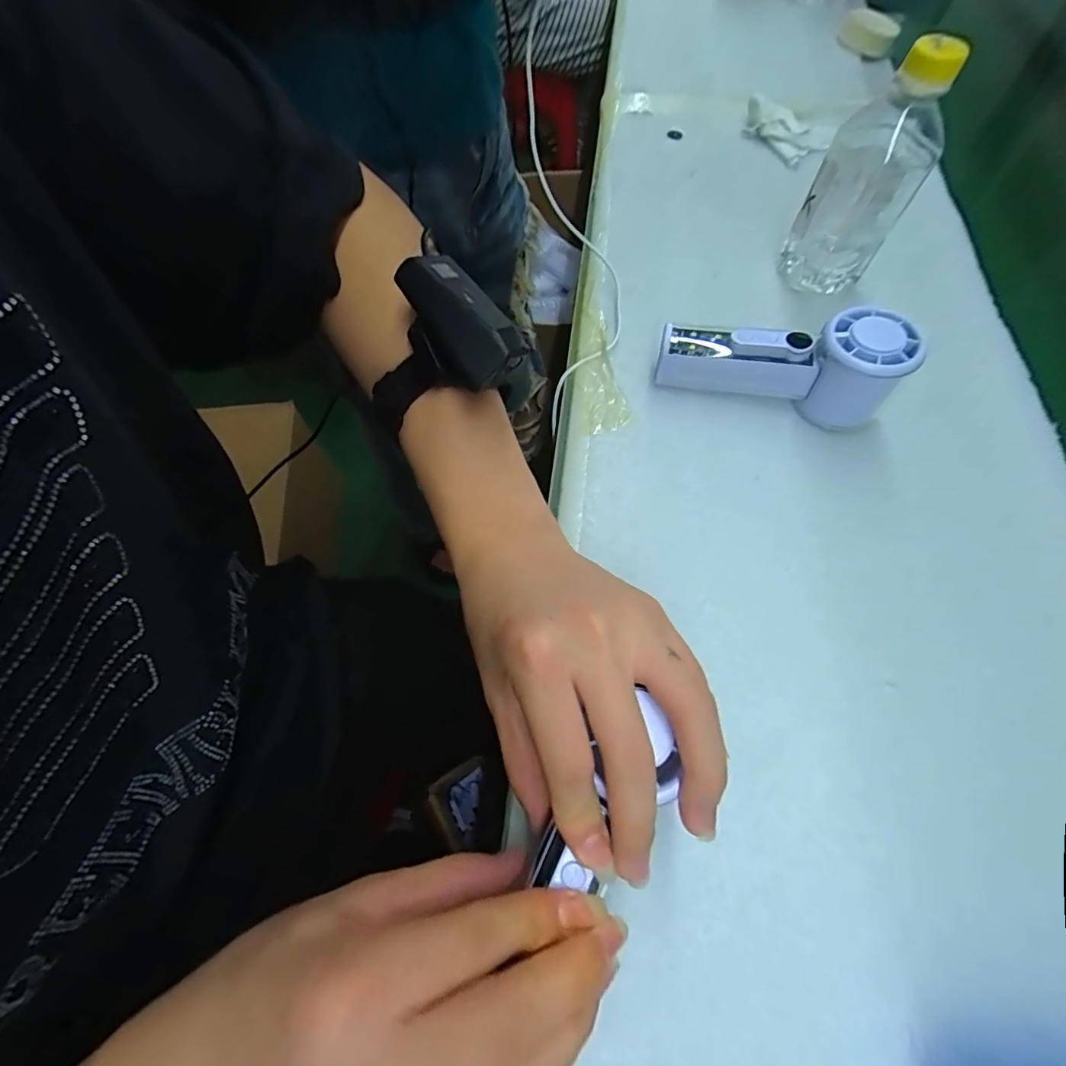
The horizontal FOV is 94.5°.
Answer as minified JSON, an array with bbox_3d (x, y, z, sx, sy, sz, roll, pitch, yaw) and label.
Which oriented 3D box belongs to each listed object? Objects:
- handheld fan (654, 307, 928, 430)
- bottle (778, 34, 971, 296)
[{"bbox_3d":[0.161,-0.117,0.328,0.146,0.060,0.048,17,65,9],"label":"handheld fan"},{"bbox_3d":[0.232,-0.246,0.343,0.063,0.143,0.051,30,67,14],"label":"bottle"}]

